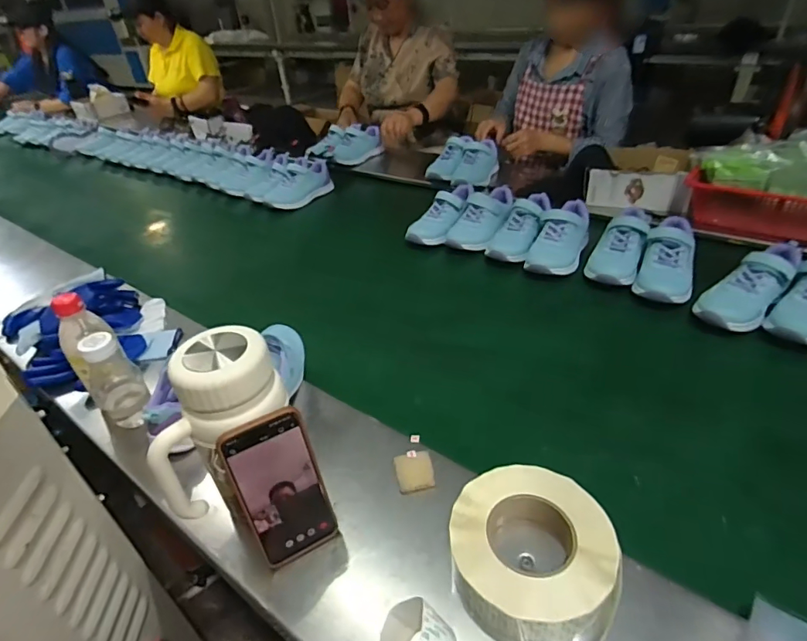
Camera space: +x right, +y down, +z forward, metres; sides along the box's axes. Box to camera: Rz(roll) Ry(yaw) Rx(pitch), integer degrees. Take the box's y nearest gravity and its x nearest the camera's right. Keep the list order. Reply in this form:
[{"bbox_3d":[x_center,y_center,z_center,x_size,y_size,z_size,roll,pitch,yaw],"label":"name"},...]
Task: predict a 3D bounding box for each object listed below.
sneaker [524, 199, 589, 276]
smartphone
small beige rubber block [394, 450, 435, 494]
[{"bbox_3d":[0.325,-0.172,0.971,0.093,0.071,0.231,14,40,25],"label":"sneaker"},{"bbox_3d":[-0.118,0.164,0.458,0.075,0.160,0.013,-22,24,-24],"label":"smartphone"},{"bbox_3d":[0.013,0.179,0.556,0.043,0.010,0.047,-9,36,-5],"label":"small beige rubber block"}]

